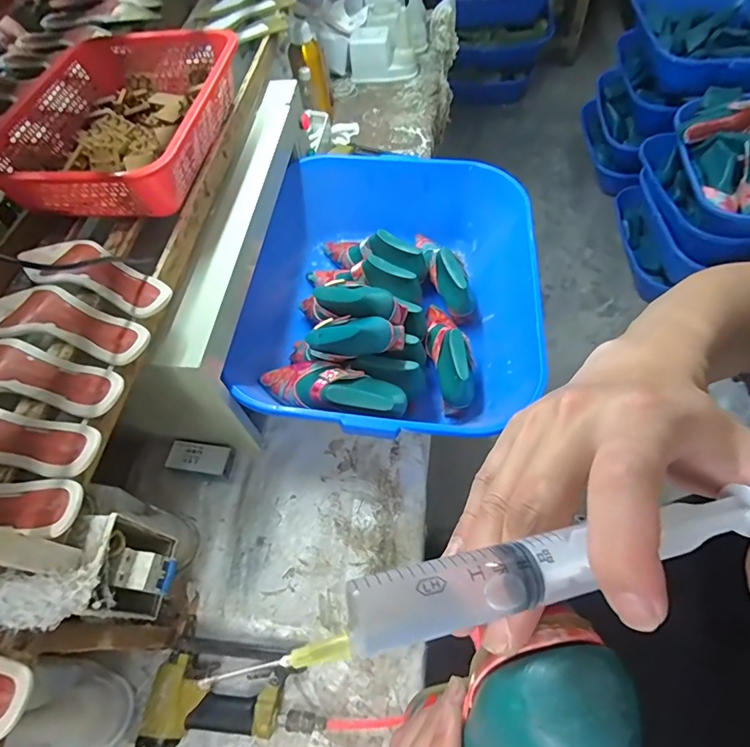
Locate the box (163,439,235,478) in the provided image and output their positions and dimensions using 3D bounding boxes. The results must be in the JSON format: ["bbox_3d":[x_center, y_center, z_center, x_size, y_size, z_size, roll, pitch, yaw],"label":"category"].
[{"bbox_3d":[-0.303,0.146,0.786,0.107,0.027,0.051,5,59,6],"label":"box"}]

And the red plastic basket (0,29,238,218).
[{"bbox_3d":[-0.366,-0.374,0.676,0.263,0.083,0.365,4,59,6],"label":"red plastic basket"}]

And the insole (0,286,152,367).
[{"bbox_3d":[-0.373,-0.064,0.528,0.233,0.015,0.067,12,60,10],"label":"insole"}]

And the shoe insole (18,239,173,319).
[{"bbox_3d":[-0.355,-0.127,0.567,0.224,0.013,0.069,22,63,16],"label":"shoe insole"}]

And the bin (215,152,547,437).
[{"bbox_3d":[0.047,-0.152,0.843,0.465,0.191,0.600,3,59,5],"label":"bin"}]

